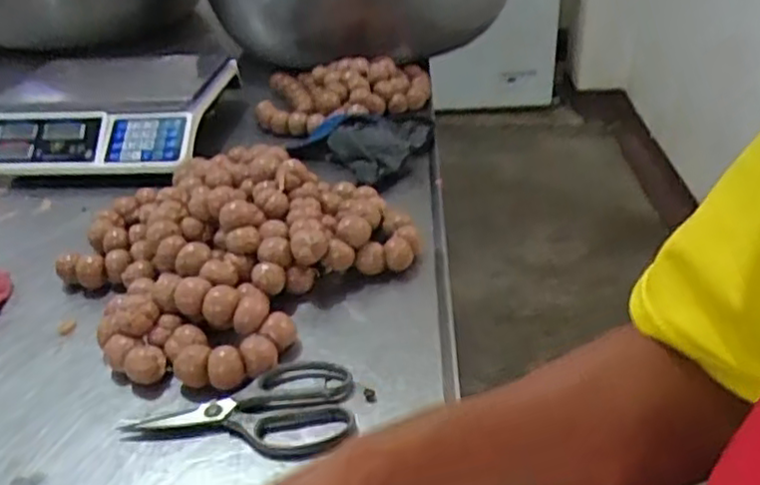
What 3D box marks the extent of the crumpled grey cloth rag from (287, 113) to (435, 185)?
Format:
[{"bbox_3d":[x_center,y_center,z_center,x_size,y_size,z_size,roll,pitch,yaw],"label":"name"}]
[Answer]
[{"bbox_3d":[-0.020,-0.157,1.053,0.220,0.050,0.154,-25,40,-29],"label":"crumpled grey cloth rag"}]

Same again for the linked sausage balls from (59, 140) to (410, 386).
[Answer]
[{"bbox_3d":[-0.183,-0.006,0.782,0.339,0.097,0.351,-3,34,2],"label":"linked sausage balls"}]

